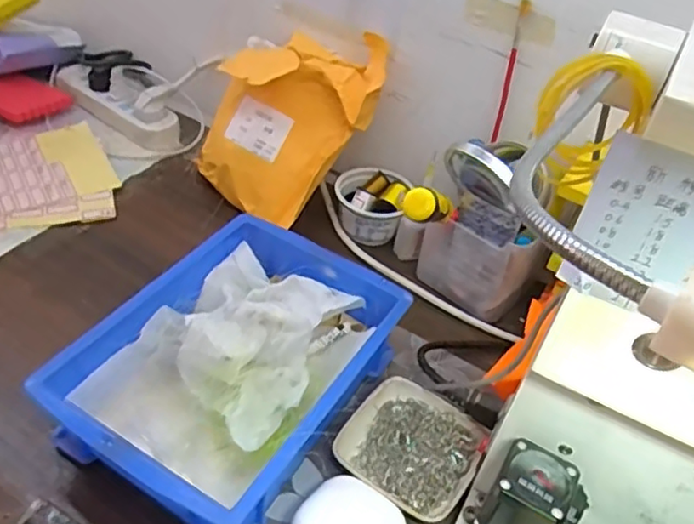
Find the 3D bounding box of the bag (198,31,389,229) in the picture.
[{"bbox_3d":[-0.068,-0.150,0.647,0.162,0.216,0.052,32,14,13],"label":"bag"}]

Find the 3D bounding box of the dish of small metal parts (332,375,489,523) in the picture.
[{"bbox_3d":[0.049,0.142,0.482,0.097,0.019,0.095,31,47,22],"label":"dish of small metal parts"}]

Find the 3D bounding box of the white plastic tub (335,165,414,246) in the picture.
[{"bbox_3d":[0.025,-0.058,0.677,0.074,0.055,0.071,5,43,-4],"label":"white plastic tub"}]

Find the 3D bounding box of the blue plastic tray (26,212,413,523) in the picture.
[{"bbox_3d":[-0.083,0.077,0.493,0.179,0.073,0.245,26,45,19],"label":"blue plastic tray"}]

